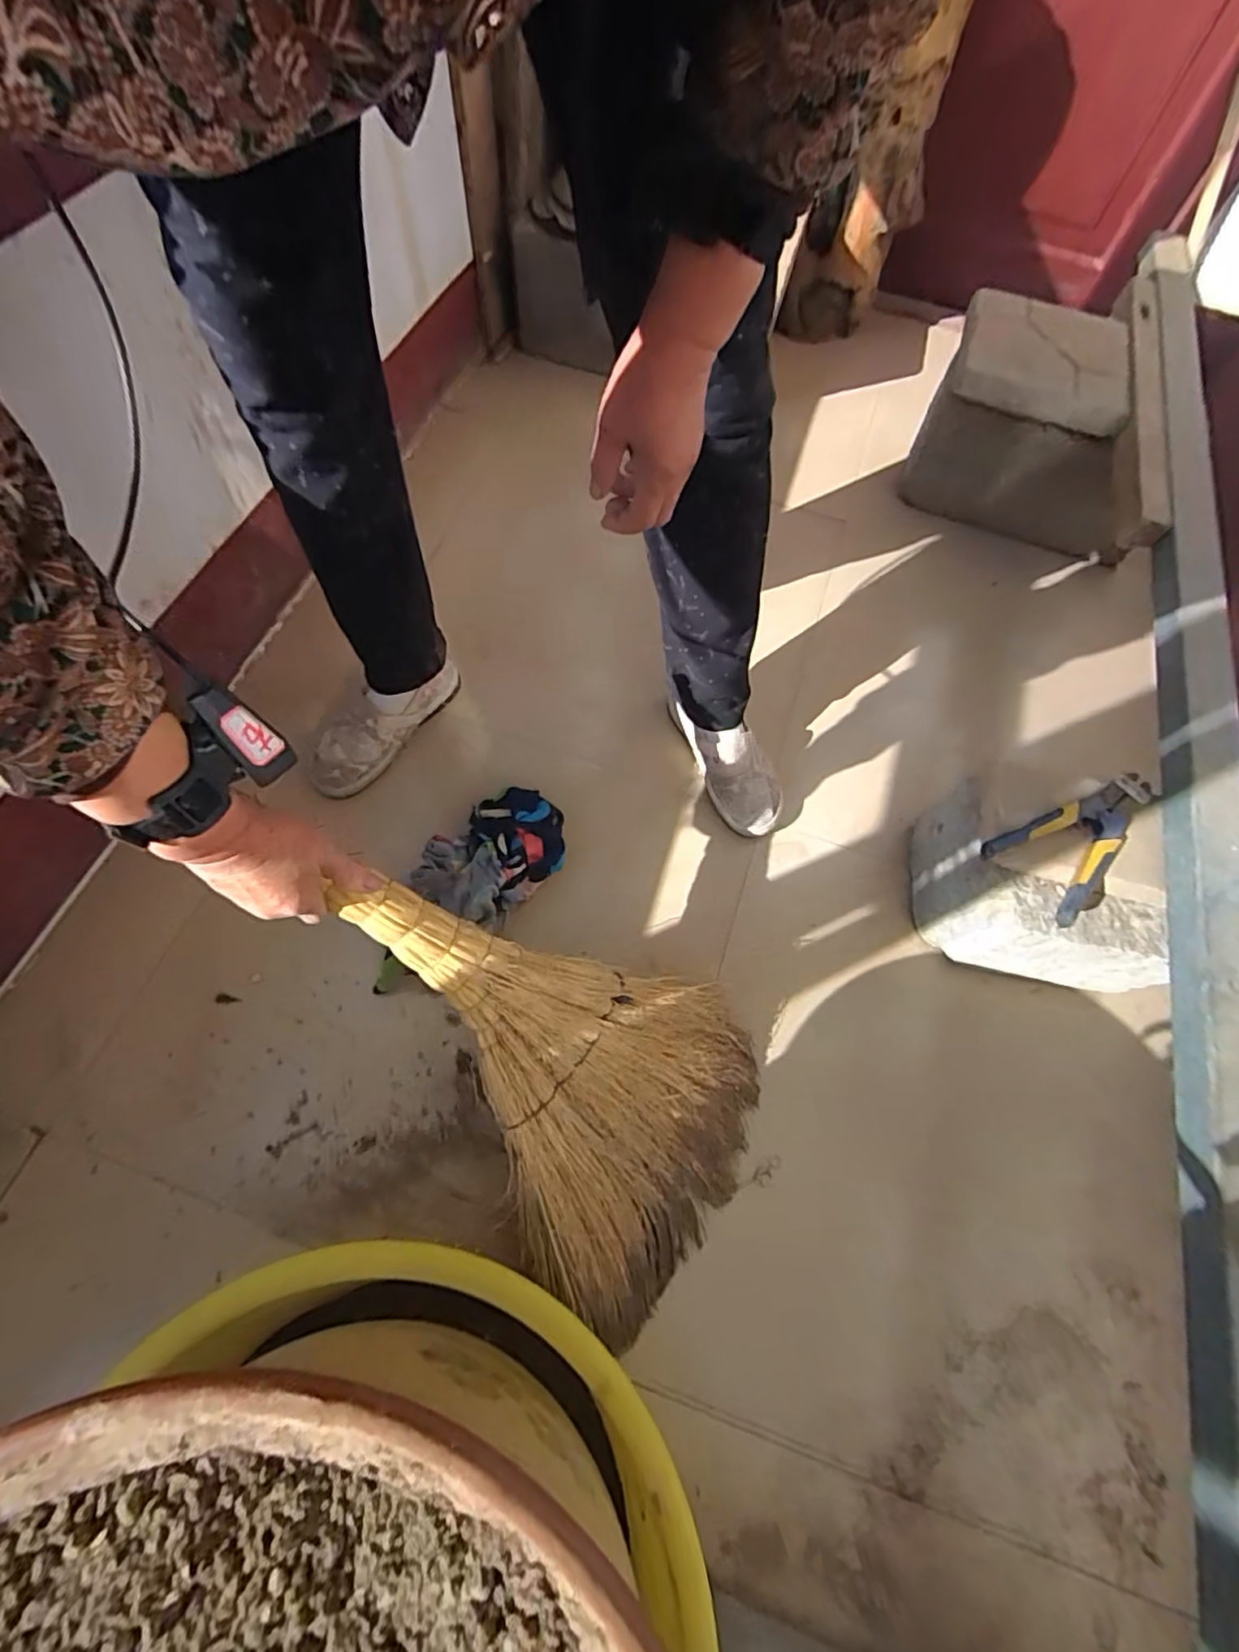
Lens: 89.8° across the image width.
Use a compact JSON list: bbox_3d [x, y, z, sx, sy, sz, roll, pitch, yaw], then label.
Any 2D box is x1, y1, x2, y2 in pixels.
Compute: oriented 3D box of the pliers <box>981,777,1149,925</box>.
[{"bbox_3d":[0.464,0.001,0.625,0.200,0.026,0.097,-36,72,-18],"label":"pliers"}]

